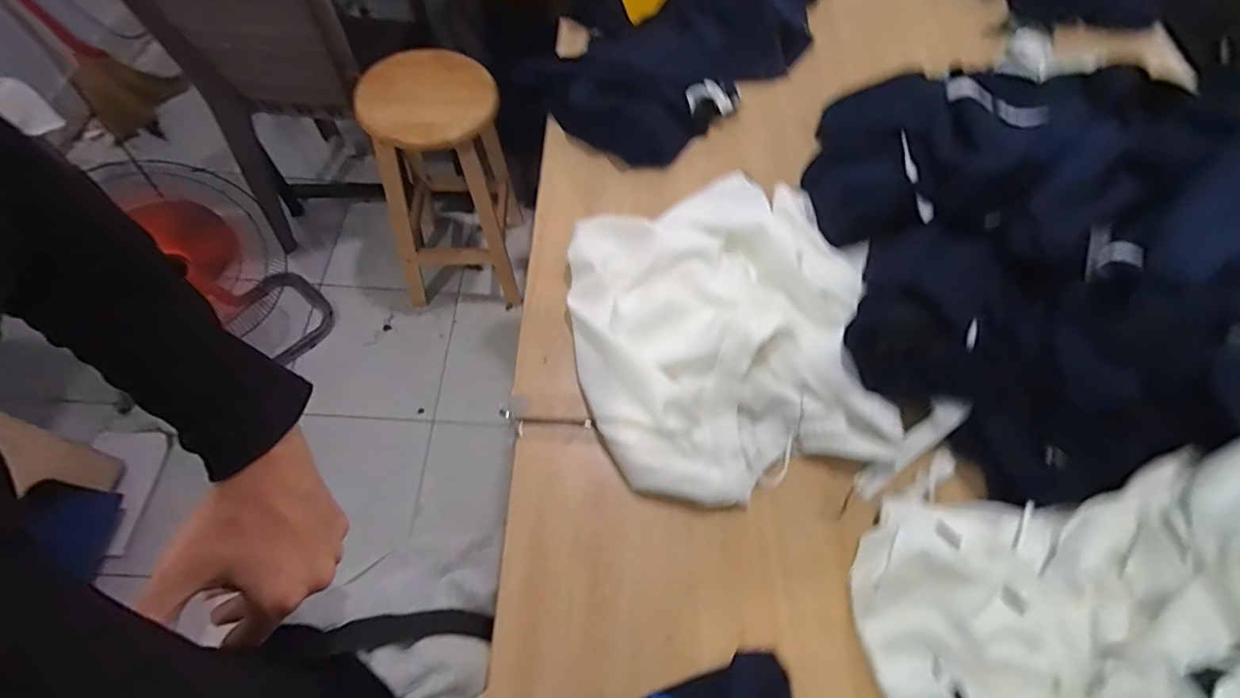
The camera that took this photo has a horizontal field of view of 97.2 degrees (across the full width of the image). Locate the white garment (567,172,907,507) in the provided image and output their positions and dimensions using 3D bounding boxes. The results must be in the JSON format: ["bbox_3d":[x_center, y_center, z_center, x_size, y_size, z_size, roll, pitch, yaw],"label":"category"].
[{"bbox_3d":[0.135,-0.044,0.692,0.390,0.058,0.432,-14,63,-9],"label":"white garment"}]

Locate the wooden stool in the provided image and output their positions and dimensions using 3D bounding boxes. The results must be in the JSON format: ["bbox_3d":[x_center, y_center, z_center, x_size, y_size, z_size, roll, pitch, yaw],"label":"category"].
[{"bbox_3d":[-0.456,-0.408,1.440,0.350,0.635,0.281,-4,63,-6],"label":"wooden stool"}]

